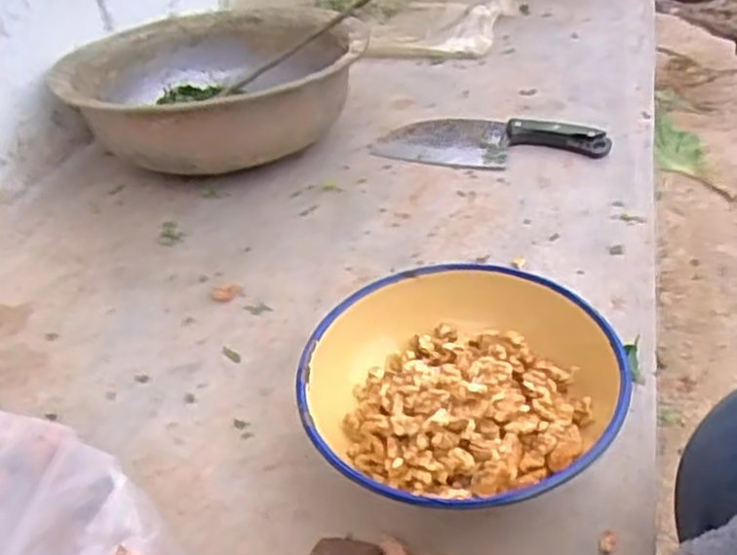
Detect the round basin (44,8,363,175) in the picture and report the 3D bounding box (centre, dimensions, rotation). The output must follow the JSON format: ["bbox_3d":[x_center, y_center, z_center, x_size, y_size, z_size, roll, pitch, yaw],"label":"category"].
[{"bbox_3d":[-0.165,-0.203,0.869,0.309,0.120,0.299,-4,38,3],"label":"round basin"}]

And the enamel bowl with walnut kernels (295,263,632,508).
[{"bbox_3d":[0.055,0.081,0.497,0.188,0.078,0.194,-5,37,4],"label":"enamel bowl with walnut kernels"}]

